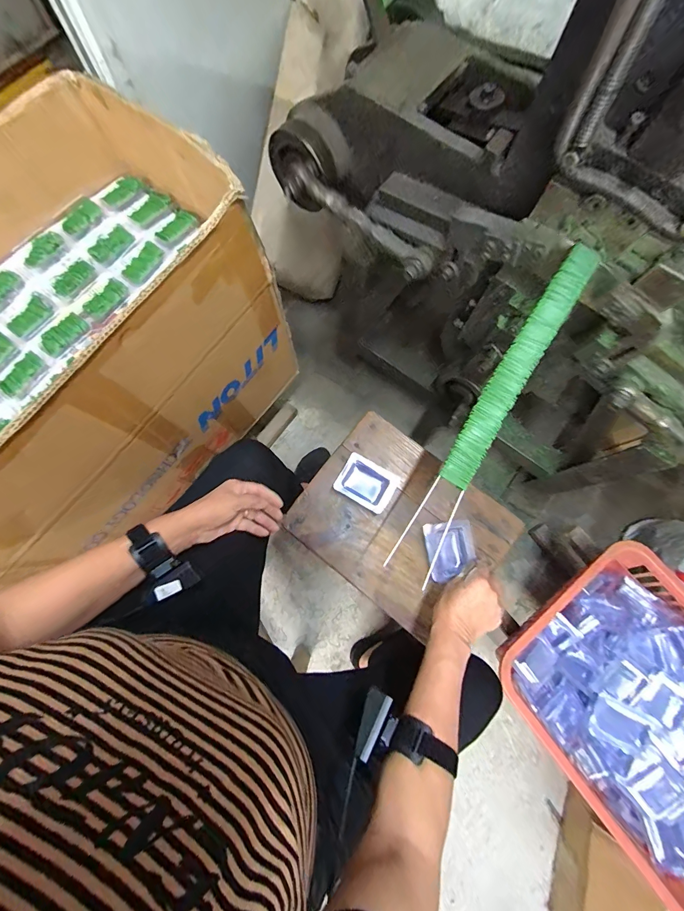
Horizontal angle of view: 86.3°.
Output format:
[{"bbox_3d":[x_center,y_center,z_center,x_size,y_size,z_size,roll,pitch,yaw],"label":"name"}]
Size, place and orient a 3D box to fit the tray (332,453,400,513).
[{"bbox_3d":[0.039,0.047,0.584,0.088,0.036,0.065,30,77,7],"label":"tray"}]

